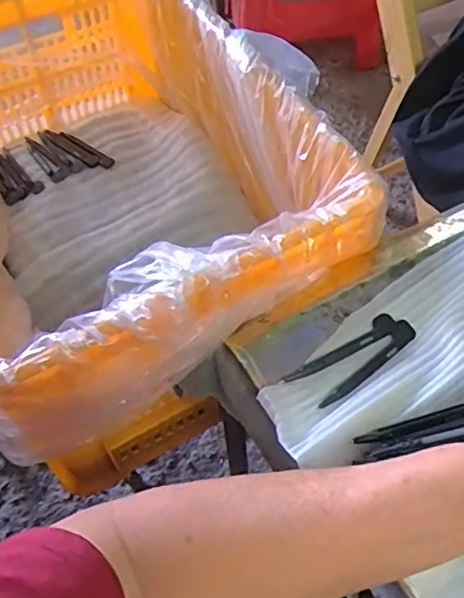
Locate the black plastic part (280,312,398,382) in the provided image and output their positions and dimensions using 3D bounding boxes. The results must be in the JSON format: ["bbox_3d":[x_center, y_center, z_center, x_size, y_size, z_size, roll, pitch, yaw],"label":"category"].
[{"bbox_3d":[0.079,0.037,0.442,0.100,0.005,0.016,-29,58,-18],"label":"black plastic part"}]

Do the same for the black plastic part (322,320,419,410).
[{"bbox_3d":[0.098,0.047,0.433,0.097,0.004,0.014,-38,61,-23],"label":"black plastic part"}]

